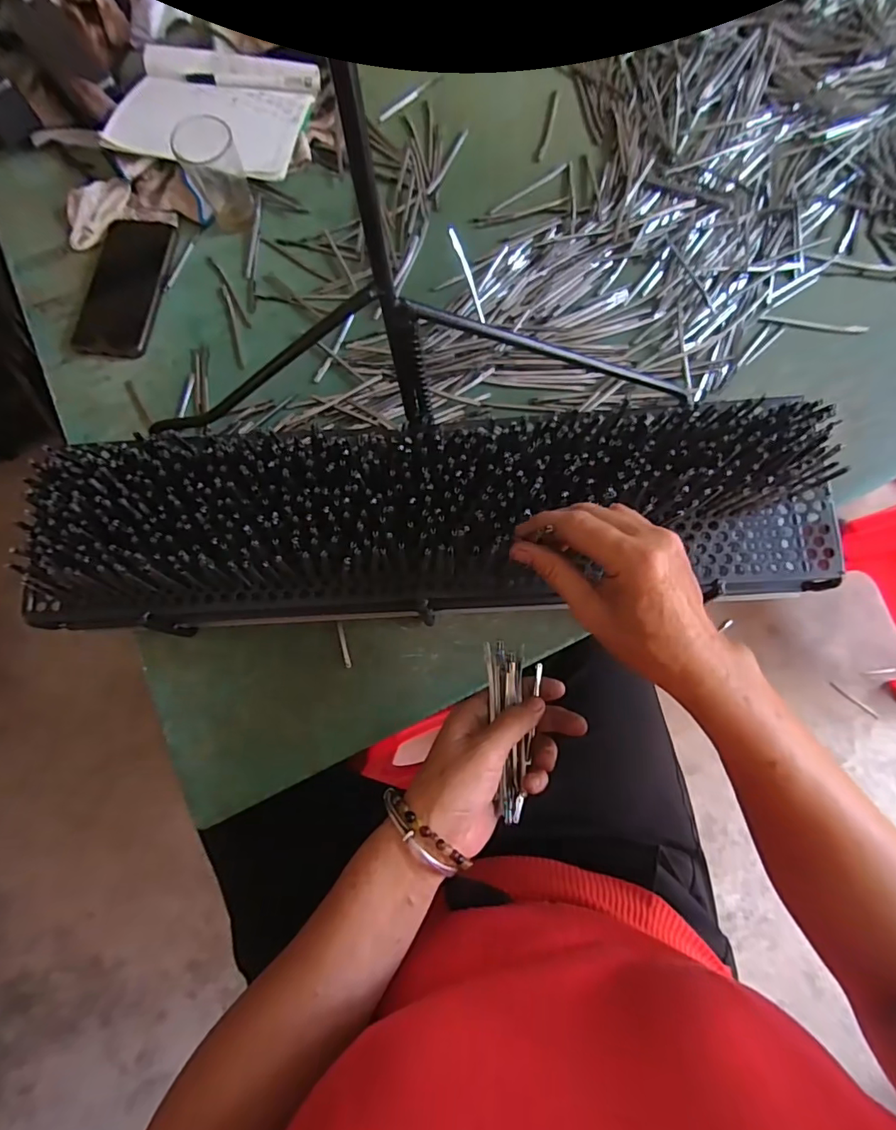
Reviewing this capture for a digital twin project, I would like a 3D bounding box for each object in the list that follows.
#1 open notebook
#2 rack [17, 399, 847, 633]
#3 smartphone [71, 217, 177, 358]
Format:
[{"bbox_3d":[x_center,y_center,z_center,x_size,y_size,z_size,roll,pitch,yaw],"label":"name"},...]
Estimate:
[{"bbox_3d":[-0.260,-0.501,0.560,0.199,0.033,0.183,11,78,4],"label":"open notebook"},{"bbox_3d":[-0.011,-0.032,0.375,0.571,0.071,0.139,-5,78,1],"label":"rack"},{"bbox_3d":[-0.339,-0.292,0.531,0.077,0.007,0.159,9,78,4],"label":"smartphone"}]

